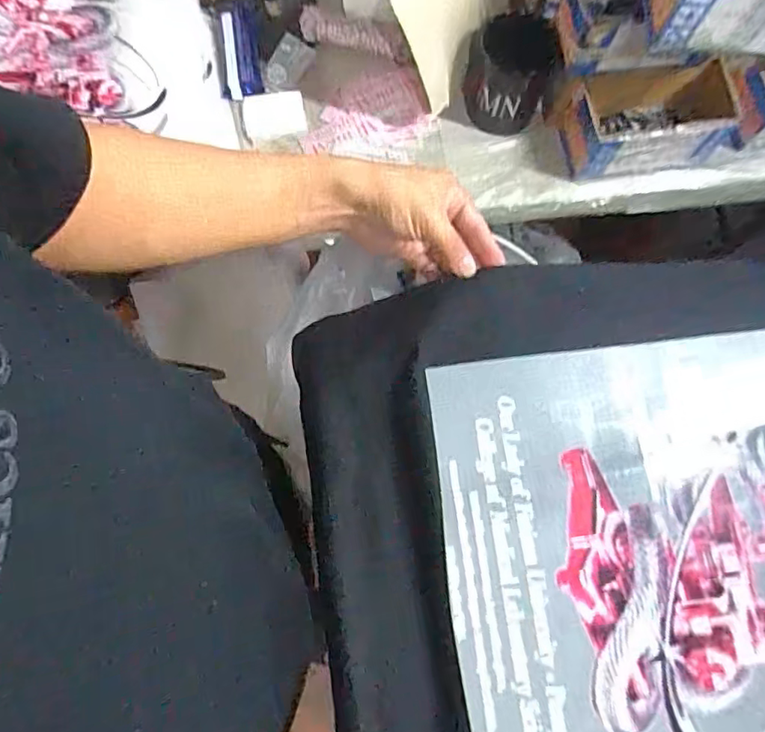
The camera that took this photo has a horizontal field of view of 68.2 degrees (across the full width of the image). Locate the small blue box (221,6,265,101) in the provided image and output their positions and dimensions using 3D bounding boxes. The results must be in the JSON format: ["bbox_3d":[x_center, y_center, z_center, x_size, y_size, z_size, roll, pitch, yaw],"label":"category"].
[{"bbox_3d":[-0.166,-0.369,0.664,0.046,0.021,0.107,-3,76,-2],"label":"small blue box"}]

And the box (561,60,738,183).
[{"bbox_3d":[0.284,-0.273,0.629,0.165,0.086,0.101,-9,76,-4],"label":"box"}]

